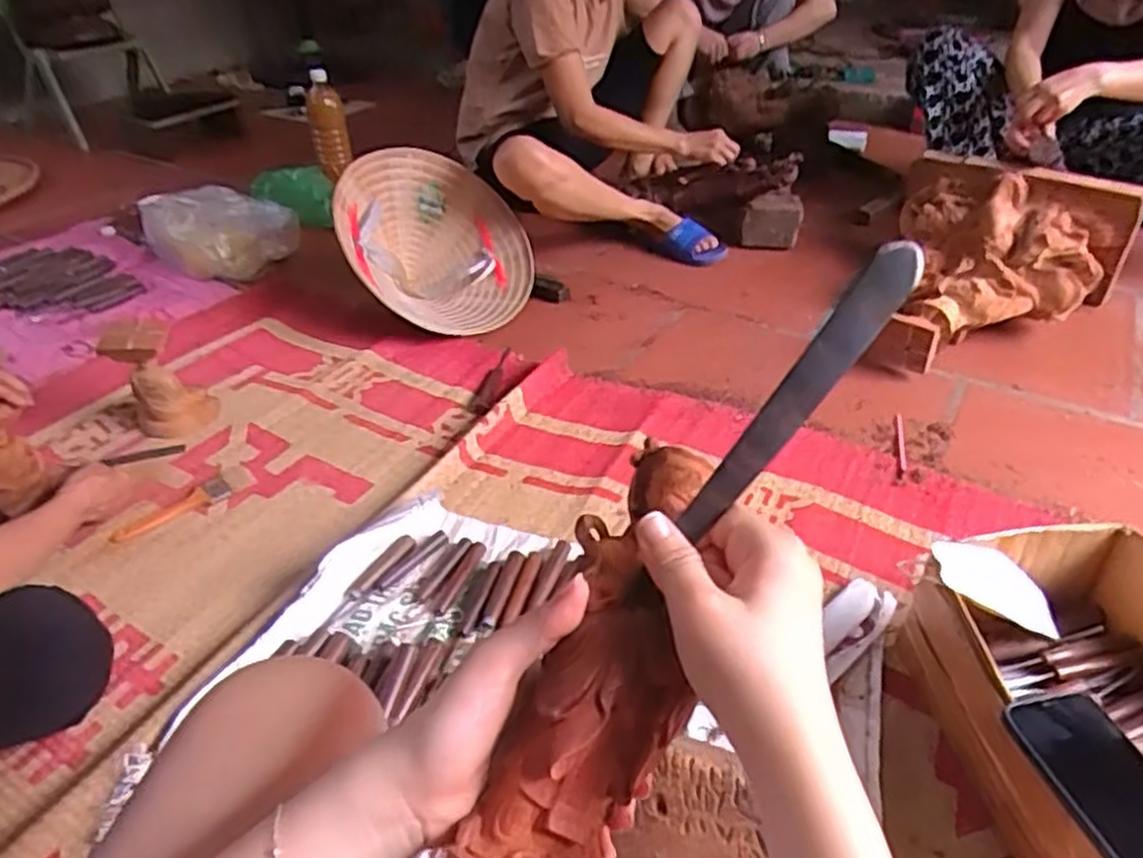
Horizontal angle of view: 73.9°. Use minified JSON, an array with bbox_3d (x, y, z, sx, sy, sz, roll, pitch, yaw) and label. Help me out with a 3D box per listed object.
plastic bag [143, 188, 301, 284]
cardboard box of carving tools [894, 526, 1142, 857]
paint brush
[{"bbox_3d":[-0.687,-0.406,1.509,0.219,0.148,0.211,18,40,22],"label":"plastic bag"},{"bbox_3d":[0.490,0.266,0.690,0.275,0.160,0.345,-3,37,-4],"label":"cardboard box of carving tools"},{"bbox_3d":[-0.519,0.104,1.024,0.056,0.007,0.184,29,46,33],"label":"paint brush"}]

